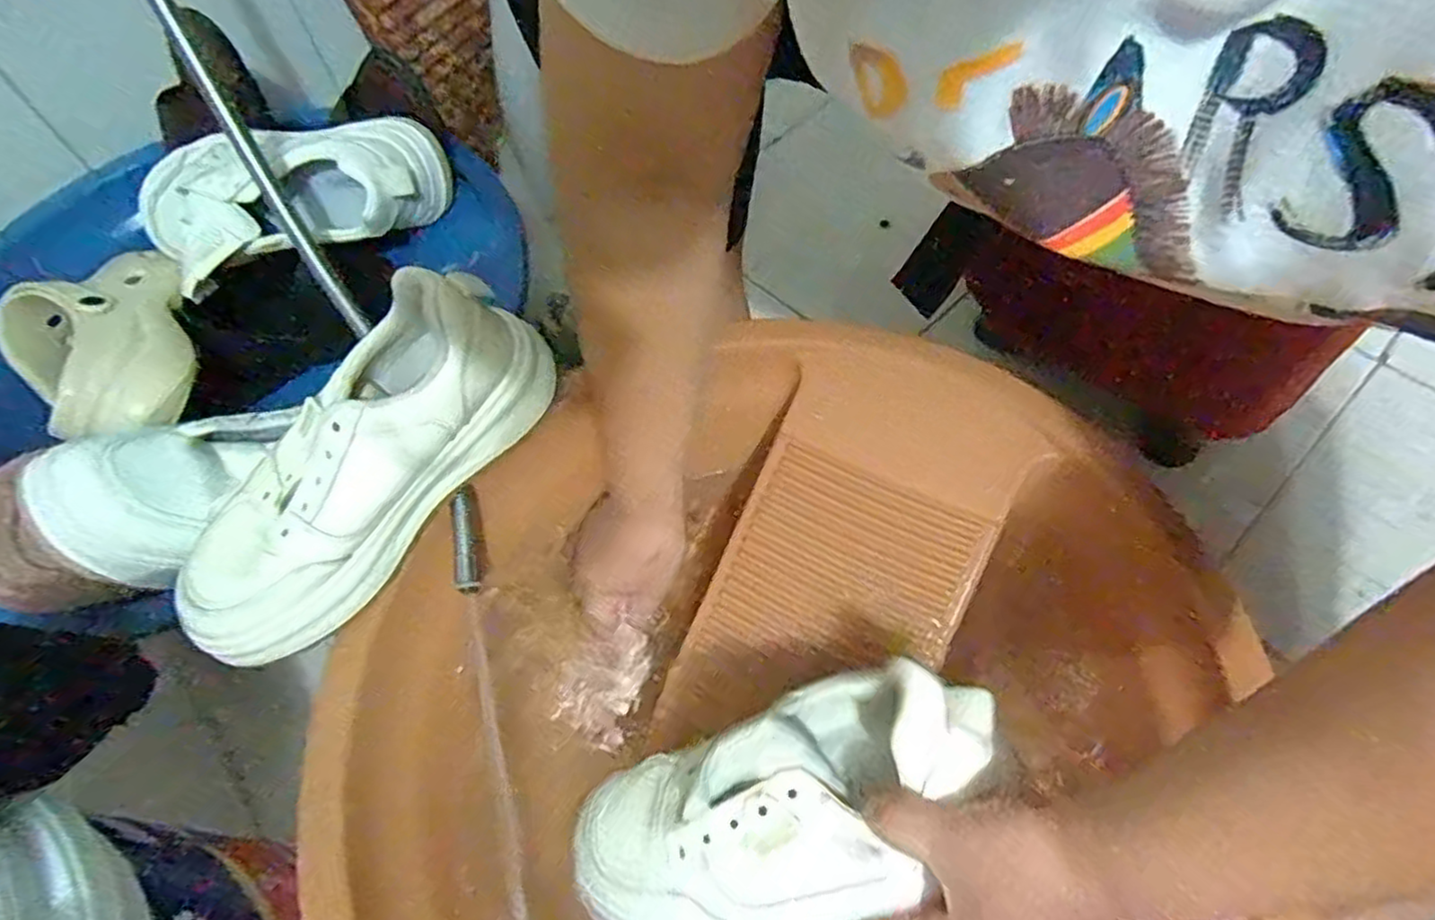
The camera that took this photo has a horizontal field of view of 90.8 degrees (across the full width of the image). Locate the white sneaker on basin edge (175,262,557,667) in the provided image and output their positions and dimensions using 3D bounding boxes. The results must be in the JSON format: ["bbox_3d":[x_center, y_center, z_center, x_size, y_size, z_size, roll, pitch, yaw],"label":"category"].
[{"bbox_3d":[-0.202,0.000,0.401,0.091,0.088,0.240,39,86,23],"label":"white sneaker on basin edge"}]

